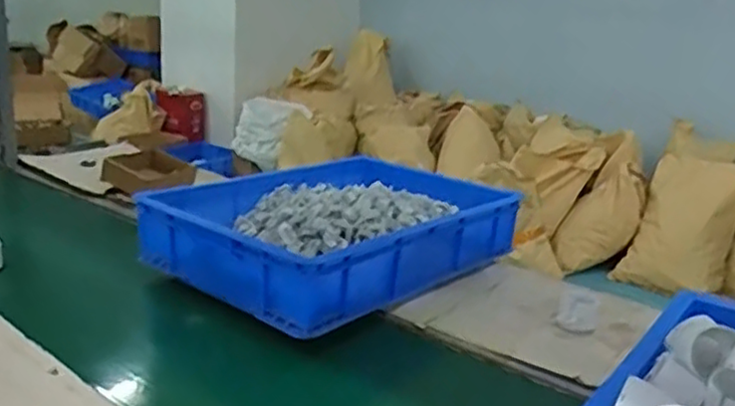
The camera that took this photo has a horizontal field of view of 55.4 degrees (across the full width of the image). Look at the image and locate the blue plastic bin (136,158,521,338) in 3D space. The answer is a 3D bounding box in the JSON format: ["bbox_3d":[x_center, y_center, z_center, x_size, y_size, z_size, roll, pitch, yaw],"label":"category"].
[{"bbox_3d":[-0.042,0.044,1.260,0.412,0.139,0.606,17,21,36],"label":"blue plastic bin"}]

